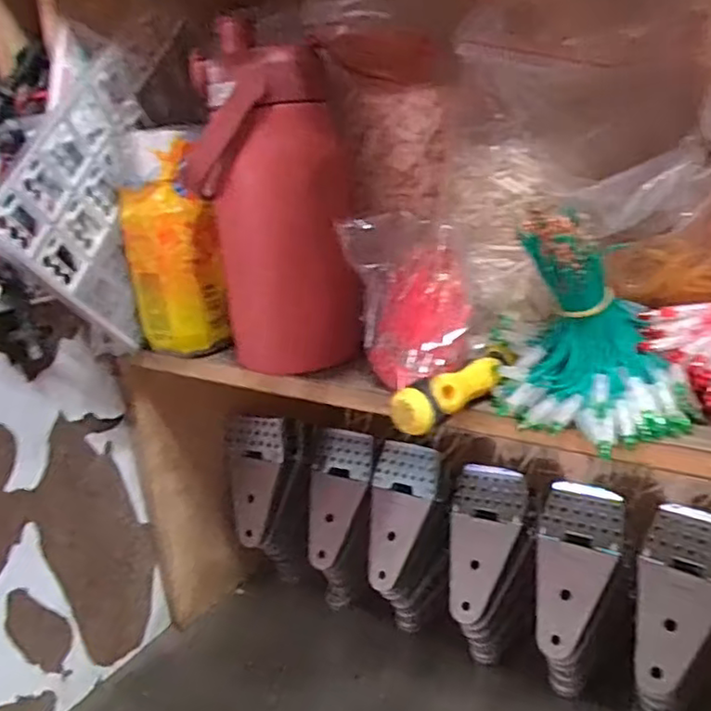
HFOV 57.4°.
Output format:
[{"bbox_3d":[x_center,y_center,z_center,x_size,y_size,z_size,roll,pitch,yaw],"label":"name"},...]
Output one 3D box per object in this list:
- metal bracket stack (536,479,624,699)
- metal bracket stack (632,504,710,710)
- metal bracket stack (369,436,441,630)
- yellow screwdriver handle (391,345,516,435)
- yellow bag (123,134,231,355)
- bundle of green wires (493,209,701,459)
[{"bbox_3d":[0.185,0.194,0.550,0.064,0.169,0.037,4,-16,31],"label":"metal bracket stack"},{"bbox_3d":[0.253,0.206,0.509,0.065,0.169,0.049,11,-11,42],"label":"metal bracket stack"},{"bbox_3d":[0.047,0.176,0.636,0.071,0.183,0.052,3,-6,29],"label":"metal bracket stack"},{"bbox_3d":[0.062,0.018,0.372,0.089,0.023,0.025,-21,23,-36],"label":"yellow screwdriver handle"},{"bbox_3d":[-0.140,-0.084,0.498,0.063,0.161,0.048,-14,20,-20],"label":"yellow bag"},{"bbox_3d":[0.122,-0.015,0.339,0.100,0.105,0.068,3,21,27],"label":"bundle of green wires"}]

